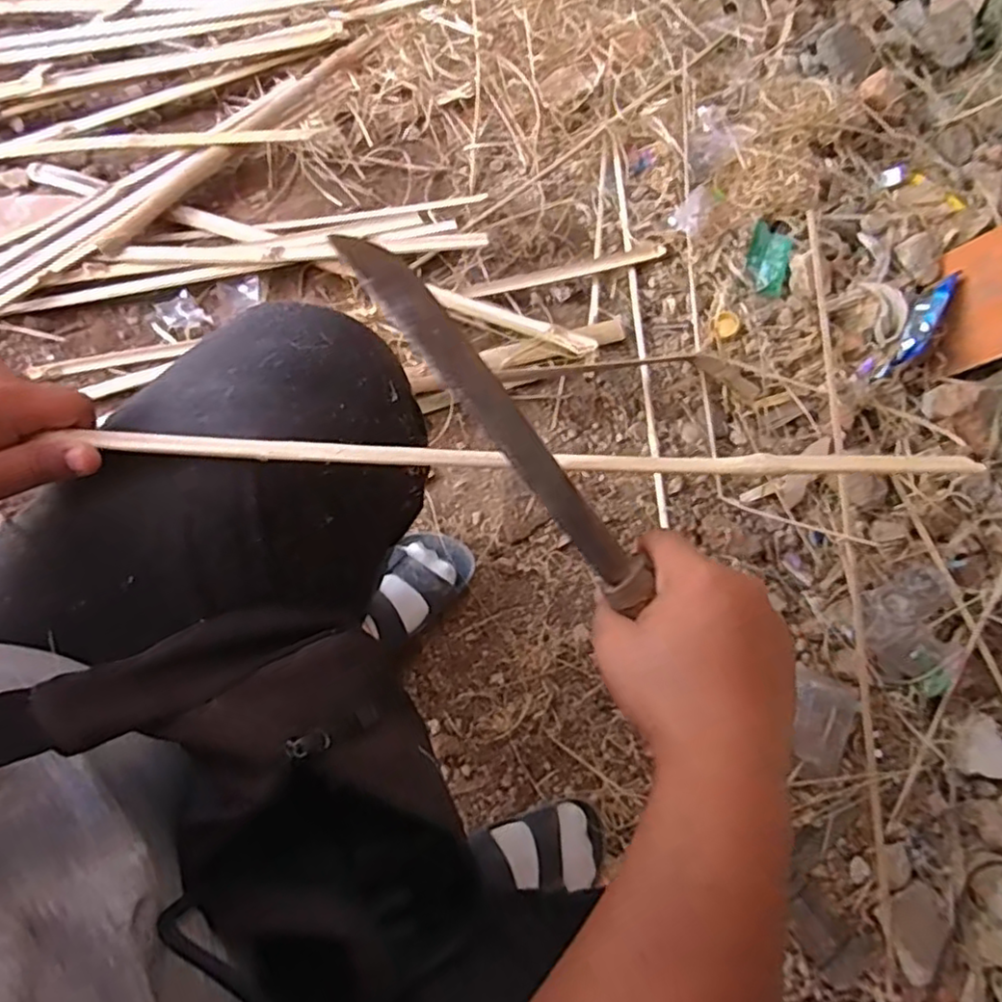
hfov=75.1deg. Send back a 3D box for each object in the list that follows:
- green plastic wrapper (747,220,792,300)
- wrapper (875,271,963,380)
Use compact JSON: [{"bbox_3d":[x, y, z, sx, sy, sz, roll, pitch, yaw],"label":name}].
[{"bbox_3d":[0.384,-0.347,0.939,0.055,0.018,0.110,13,72,2],"label":"green plastic wrapper"},{"bbox_3d":[0.566,-0.239,0.881,0.030,0.057,0.186,33,69,8],"label":"wrapper"}]

